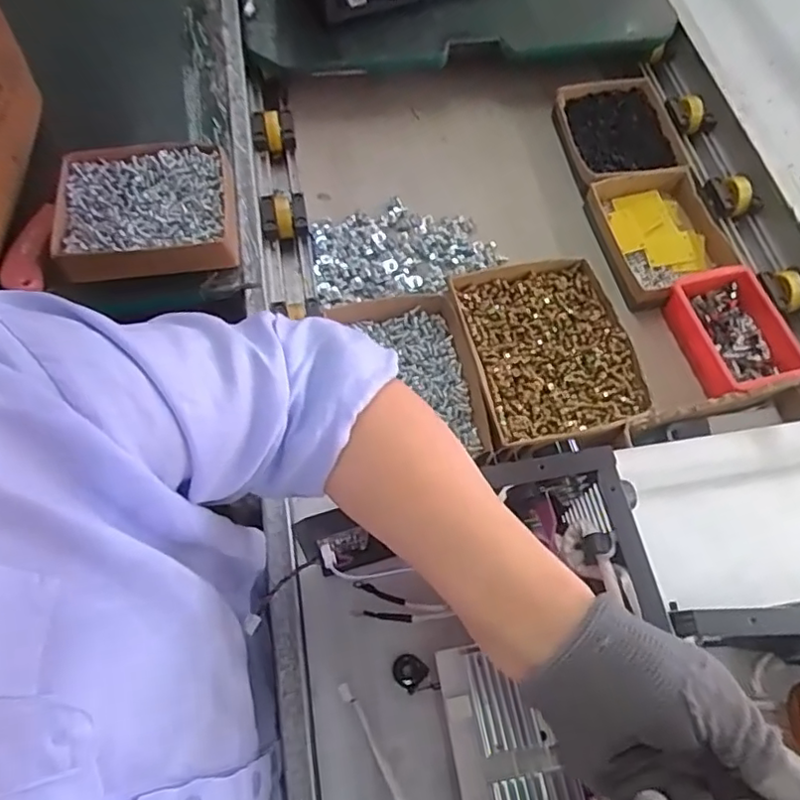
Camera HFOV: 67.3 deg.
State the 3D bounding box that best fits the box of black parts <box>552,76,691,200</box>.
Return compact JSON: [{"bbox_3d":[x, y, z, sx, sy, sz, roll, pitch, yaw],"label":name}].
[{"bbox_3d":[0.295,-0.358,0.804,0.148,0.030,0.173,-7,65,-6],"label":"box of black parts"}]

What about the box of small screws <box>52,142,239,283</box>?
[{"bbox_3d":[-0.261,-0.194,0.618,0.173,0.036,0.149,-12,65,-8],"label":"box of small screws"}]

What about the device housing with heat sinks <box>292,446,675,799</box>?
[{"bbox_3d":[0.047,0.195,0.408,0.229,0.171,0.281,-8,65,-6],"label":"device housing with heat sinks"}]

